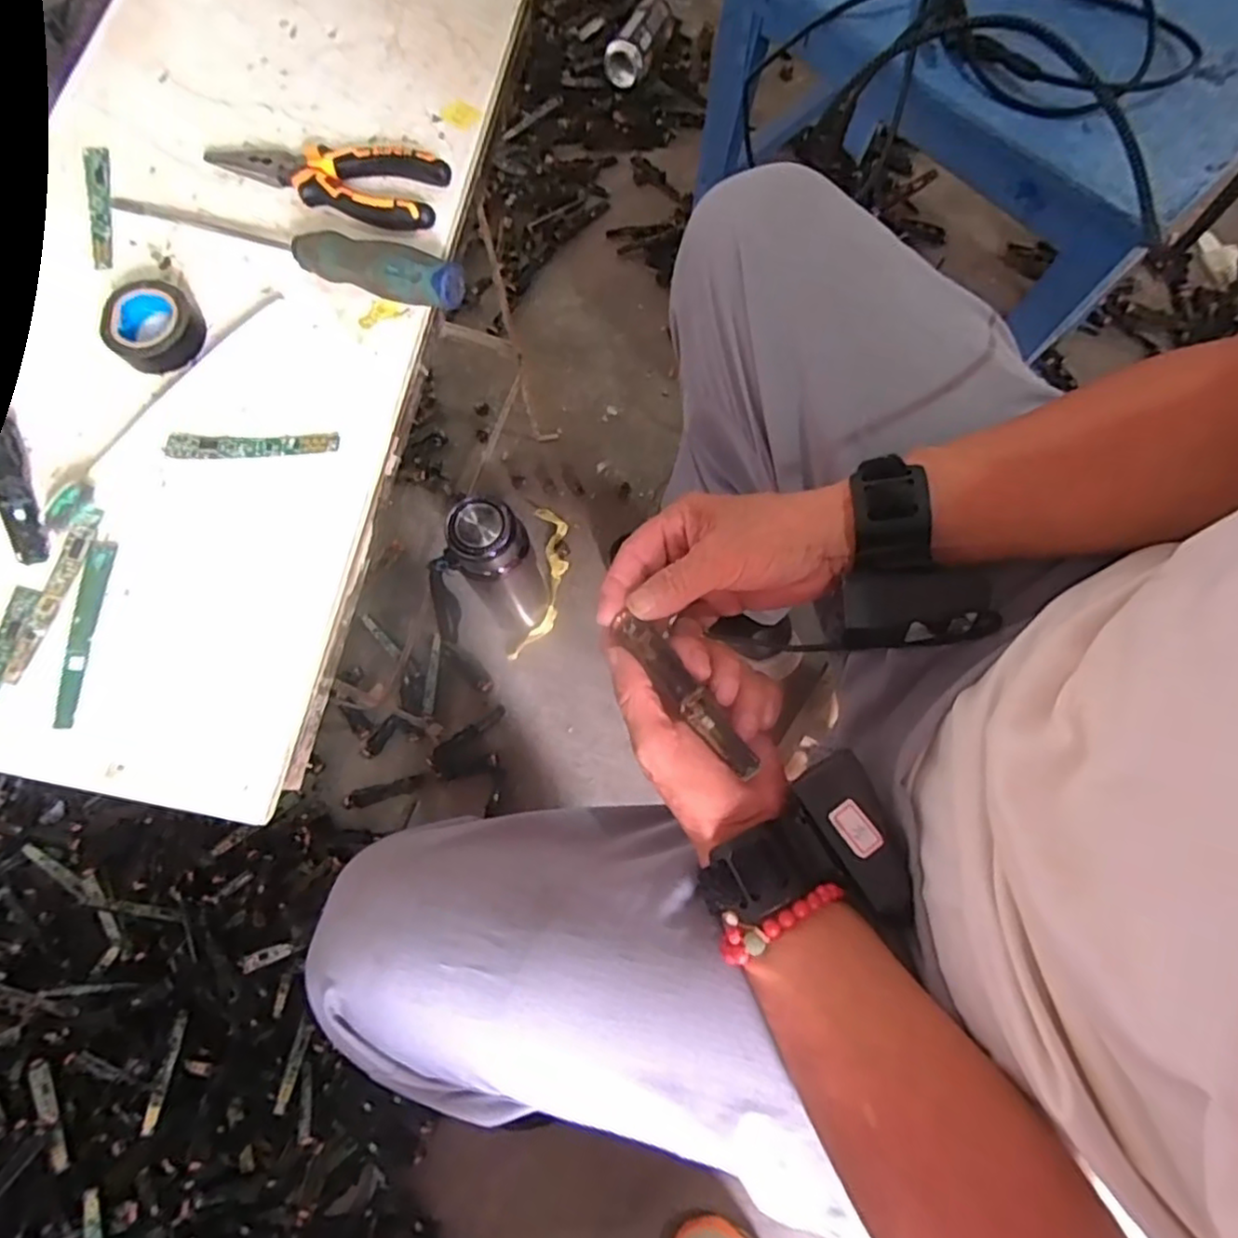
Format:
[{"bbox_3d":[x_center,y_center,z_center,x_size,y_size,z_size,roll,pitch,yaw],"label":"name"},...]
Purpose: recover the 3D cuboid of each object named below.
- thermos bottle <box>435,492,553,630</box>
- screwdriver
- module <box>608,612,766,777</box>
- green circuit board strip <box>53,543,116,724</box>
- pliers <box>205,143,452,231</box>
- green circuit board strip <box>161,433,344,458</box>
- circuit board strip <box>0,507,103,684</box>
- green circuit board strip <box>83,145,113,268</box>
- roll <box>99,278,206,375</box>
[{"bbox_3d":[-0.129,-0.052,0.717,0.086,0.228,0.071,-17,74,-4],"label":"thermos bottle"},{"bbox_3d":[-0.202,-0.231,0.399,0.241,0.028,0.028,23,76,8],"label":"screwdriver"},{"bbox_3d":[0.034,0.037,0.341,0.020,0.013,0.099,-36,66,-9],"label":"module"},{"bbox_3d":[-0.284,0.005,0.348,0.013,0.004,0.102,-2,74,1],"label":"green circuit board strip"},{"bbox_3d":[-0.187,-0.282,0.417,0.153,0.013,0.051,13,75,5],"label":"pliers"},{"bbox_3d":[-0.209,-0.100,0.378,0.095,0.005,0.015,-1,74,1],"label":"green circuit board strip"},{"bbox_3d":[-0.304,-0.014,0.356,0.012,0.005,0.098,10,74,4],"label":"circuit board strip"},{"bbox_3d":[-0.335,-0.268,0.427,0.015,0.006,0.099,-16,74,-3],"label":"green circuit board strip"},{"bbox_3d":[-0.274,-0.173,0.388,0.051,0.018,0.050,0,74,1],"label":"roll"}]

